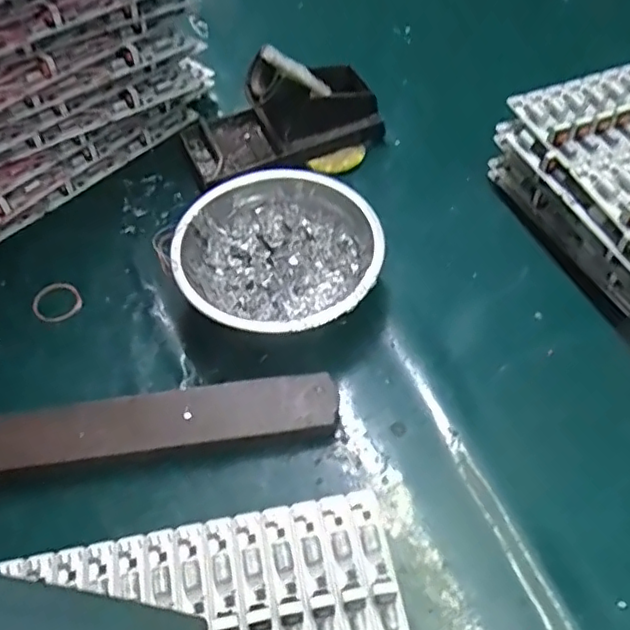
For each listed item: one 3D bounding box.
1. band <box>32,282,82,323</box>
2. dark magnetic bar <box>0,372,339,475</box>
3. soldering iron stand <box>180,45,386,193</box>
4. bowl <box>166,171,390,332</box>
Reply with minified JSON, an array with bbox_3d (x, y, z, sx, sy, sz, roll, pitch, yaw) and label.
[{"bbox_3d":[-0.167,-0.010,0.402,0.029,0.006,0.030,-1,55,1],"label":"band"},{"bbox_3d":[-0.089,0.060,0.346,0.200,0.016,0.037,-6,55,-3],"label":"dark magnetic bar"},{"bbox_3d":[-0.024,-0.153,0.462,0.148,0.069,0.078,-15,56,-9],"label":"soldering iron stand"},{"bbox_3d":[-0.023,-0.034,0.396,0.123,0.039,0.124,-1,55,1],"label":"bowl"}]

